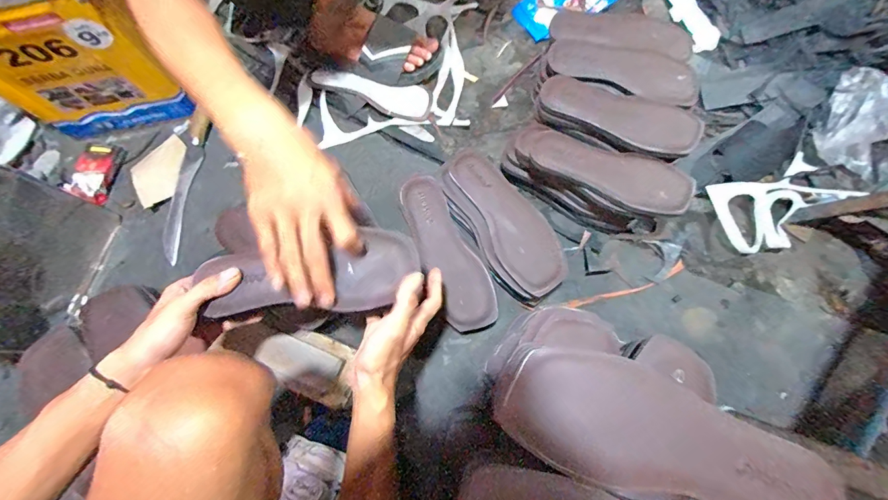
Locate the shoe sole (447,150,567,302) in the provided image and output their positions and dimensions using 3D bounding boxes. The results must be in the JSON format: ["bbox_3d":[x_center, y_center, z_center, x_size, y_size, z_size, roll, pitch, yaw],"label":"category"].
[{"bbox_3d":[0.092,-0.050,0.583,0.083,0.033,0.247,-32,78,-7],"label":"shoe sole"}]

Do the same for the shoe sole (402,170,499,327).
[{"bbox_3d":[0.003,-0.001,0.592,0.081,0.014,0.248,-22,77,-5],"label":"shoe sole"}]

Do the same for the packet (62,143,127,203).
[{"bbox_3d":[-0.606,-0.134,0.675,0.063,0.024,0.106,6,77,2],"label":"packet"}]

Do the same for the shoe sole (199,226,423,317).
[{"bbox_3d":[-0.138,0.029,0.409,0.222,0.018,0.082,-8,77,-3],"label":"shoe sole"}]

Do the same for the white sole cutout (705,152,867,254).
[{"bbox_3d":[0.549,-0.073,0.644,0.190,0.037,0.133,-19,77,-4],"label":"white sole cutout"}]

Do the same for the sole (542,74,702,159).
[{"bbox_3d":[0.263,-0.207,0.584,0.229,0.033,0.076,27,78,6],"label":"sole"}]

